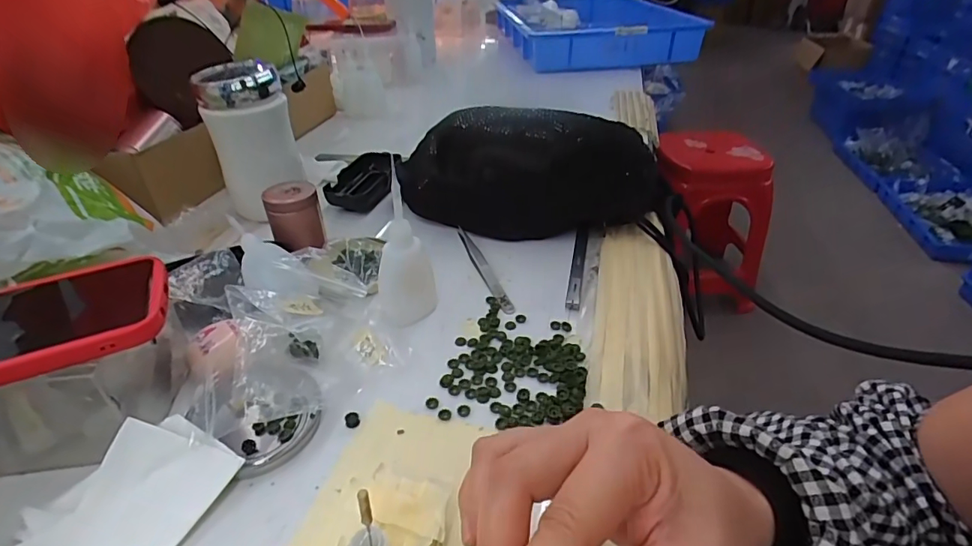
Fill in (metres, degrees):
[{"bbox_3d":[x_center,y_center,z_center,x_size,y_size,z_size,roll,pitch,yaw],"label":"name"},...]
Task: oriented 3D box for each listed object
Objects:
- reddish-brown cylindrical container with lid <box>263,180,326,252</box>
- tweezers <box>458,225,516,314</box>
[{"bbox_3d":[-0.170,-0.051,0.440,0.043,0.050,0.037,-18,40,-24],"label":"reddish-brown cylindrical container with lid"},{"bbox_3d":[-0.004,-0.006,0.438,0.011,0.004,0.130,-12,38,-17],"label":"tweezers"}]

